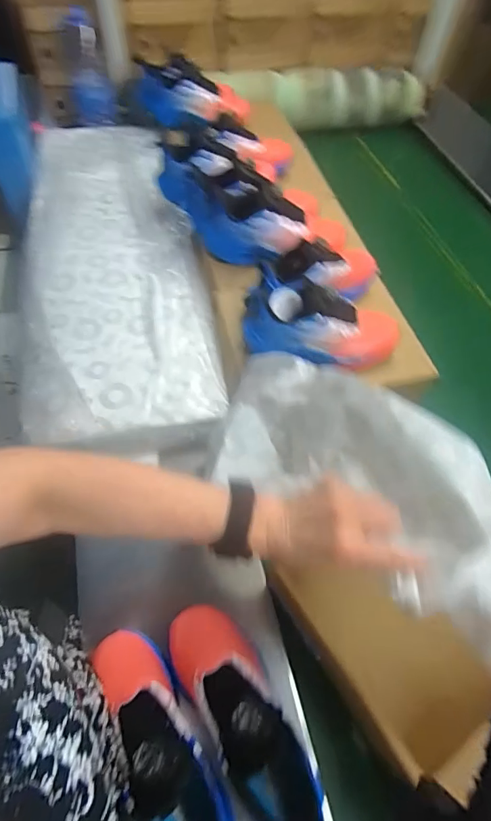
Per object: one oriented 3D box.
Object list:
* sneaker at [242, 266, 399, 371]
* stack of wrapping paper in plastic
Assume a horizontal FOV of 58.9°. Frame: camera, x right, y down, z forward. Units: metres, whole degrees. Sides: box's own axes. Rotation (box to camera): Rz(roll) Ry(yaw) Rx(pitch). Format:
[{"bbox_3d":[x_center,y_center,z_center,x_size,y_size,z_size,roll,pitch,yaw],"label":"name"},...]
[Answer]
[{"bbox_3d":[0.113,-0.129,0.641,0.231,0.119,0.094,11,56,-9],"label":"sneaker"},{"bbox_3d":[-0.251,-0.315,0.830,0.315,0.048,0.879,-9,57,-7],"label":"stack of wrapping paper in plastic"}]

